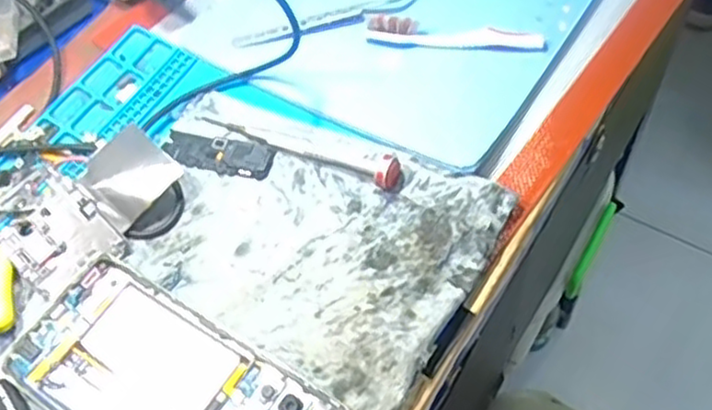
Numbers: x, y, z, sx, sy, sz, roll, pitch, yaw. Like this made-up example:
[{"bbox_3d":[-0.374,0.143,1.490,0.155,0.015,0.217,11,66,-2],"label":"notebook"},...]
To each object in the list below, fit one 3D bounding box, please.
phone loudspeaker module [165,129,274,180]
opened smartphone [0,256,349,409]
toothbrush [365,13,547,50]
[{"bbox_3d":[-0.078,-0.029,0.404,0.064,0.011,0.023,14,58,14],"label":"phone loudspeaker module"},{"bbox_3d":[-0.084,0.084,0.327,0.154,0.006,0.075,24,62,19],"label":"opened smartphone"},{"bbox_3d":[0.059,-0.101,0.430,0.104,0.013,0.010,5,56,8],"label":"toothbrush"}]

